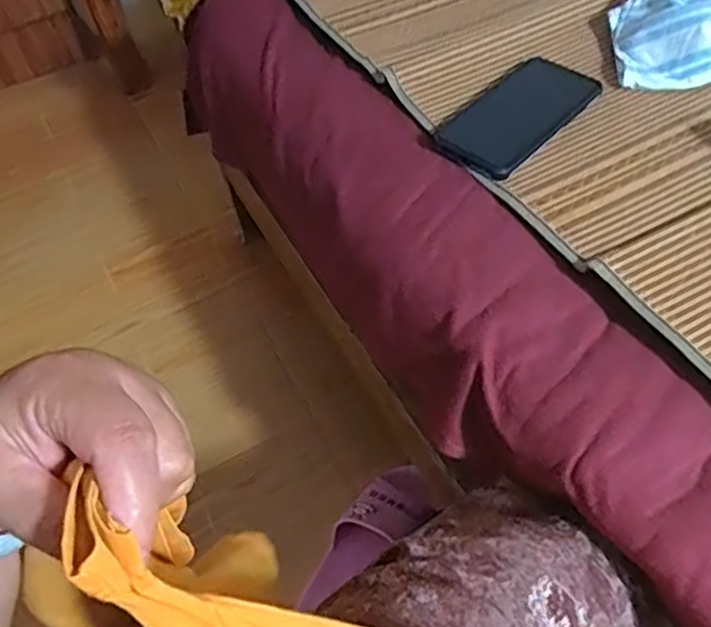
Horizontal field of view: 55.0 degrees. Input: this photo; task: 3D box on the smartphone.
[{"bbox_3d":[0.145,-0.179,0.609,0.082,0.013,0.161,36,64,27],"label":"smartphone"}]

